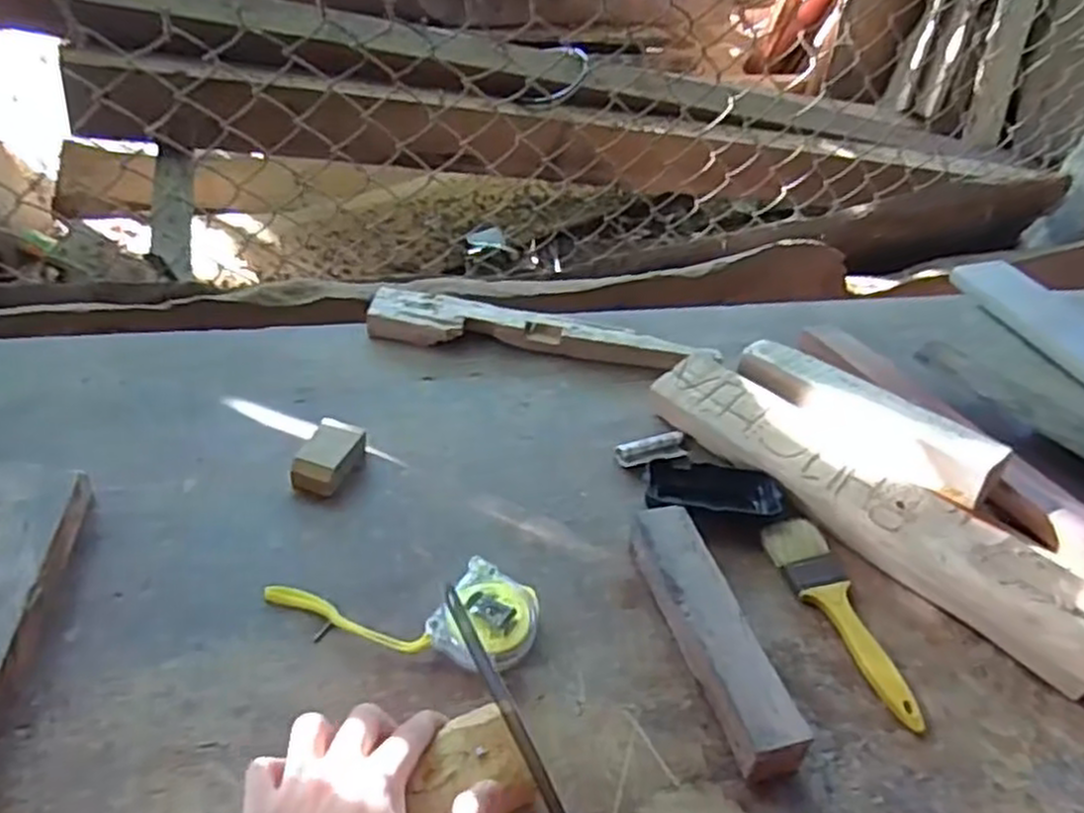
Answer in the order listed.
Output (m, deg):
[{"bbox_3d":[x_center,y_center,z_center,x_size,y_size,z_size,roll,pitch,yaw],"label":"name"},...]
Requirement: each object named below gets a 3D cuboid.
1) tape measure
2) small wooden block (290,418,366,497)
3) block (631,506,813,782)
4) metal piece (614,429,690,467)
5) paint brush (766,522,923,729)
[{"bbox_3d":[-0.094,0.132,0.541,0.184,0.032,0.072,13,39,7],"label":"tape measure"},{"bbox_3d":[-0.177,0.043,0.638,0.038,0.027,0.064,15,40,9],"label":"small wooden block"},{"bbox_3d":[0.116,0.157,0.538,0.046,0.043,0.194,-5,41,-15],"label":"block"},{"bbox_3d":[0.100,0.037,0.698,0.067,0.009,0.024,-12,43,-22],"label":"metal piece"},{"bbox_3d":[0.230,0.156,0.580,0.051,0.015,0.176,-9,42,-19],"label":"paint brush"}]

